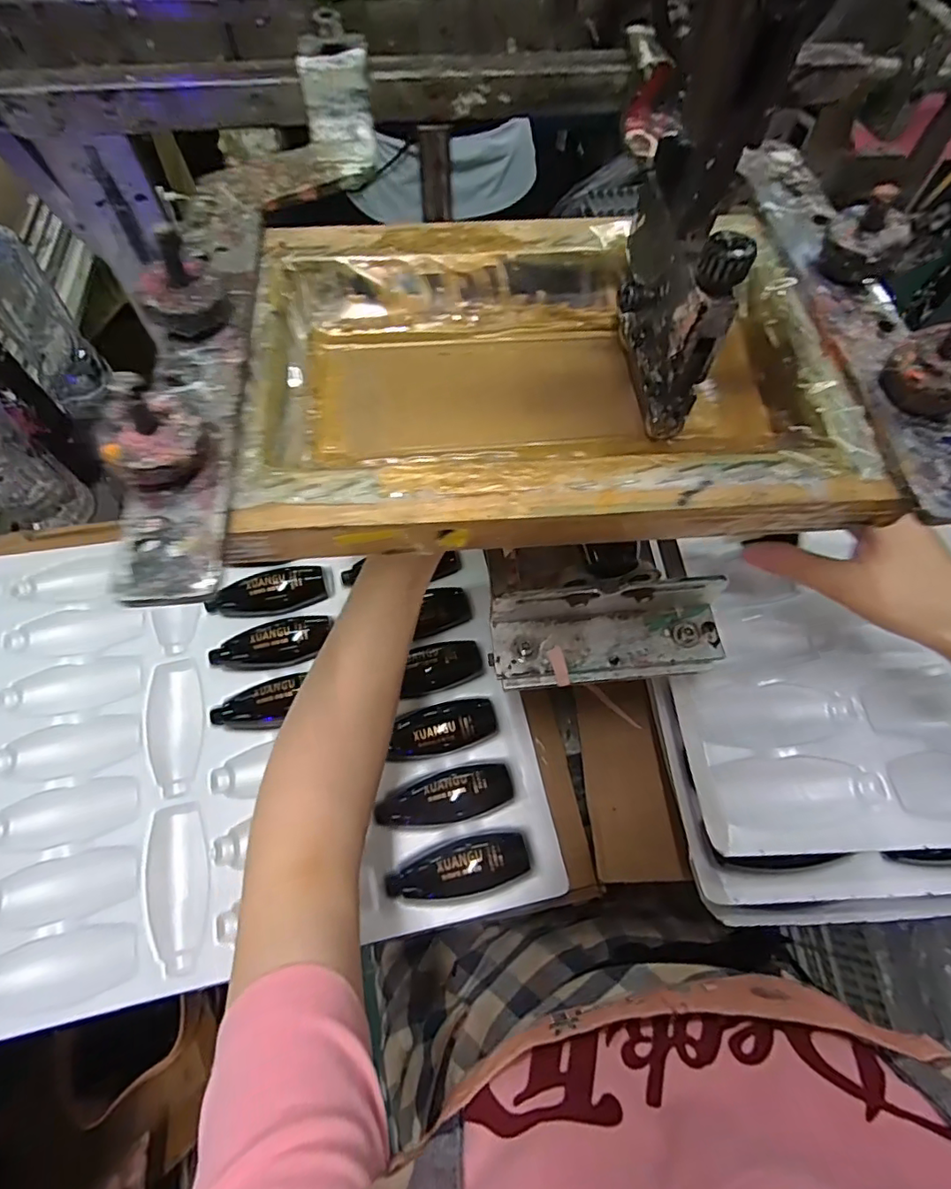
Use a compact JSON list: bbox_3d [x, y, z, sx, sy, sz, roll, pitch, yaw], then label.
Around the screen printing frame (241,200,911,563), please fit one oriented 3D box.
[{"bbox_3d":[0.026,-0.094,0.233,0.231,0.035,0.168,-3,64,-5],"label":"screen printing frame"}]

